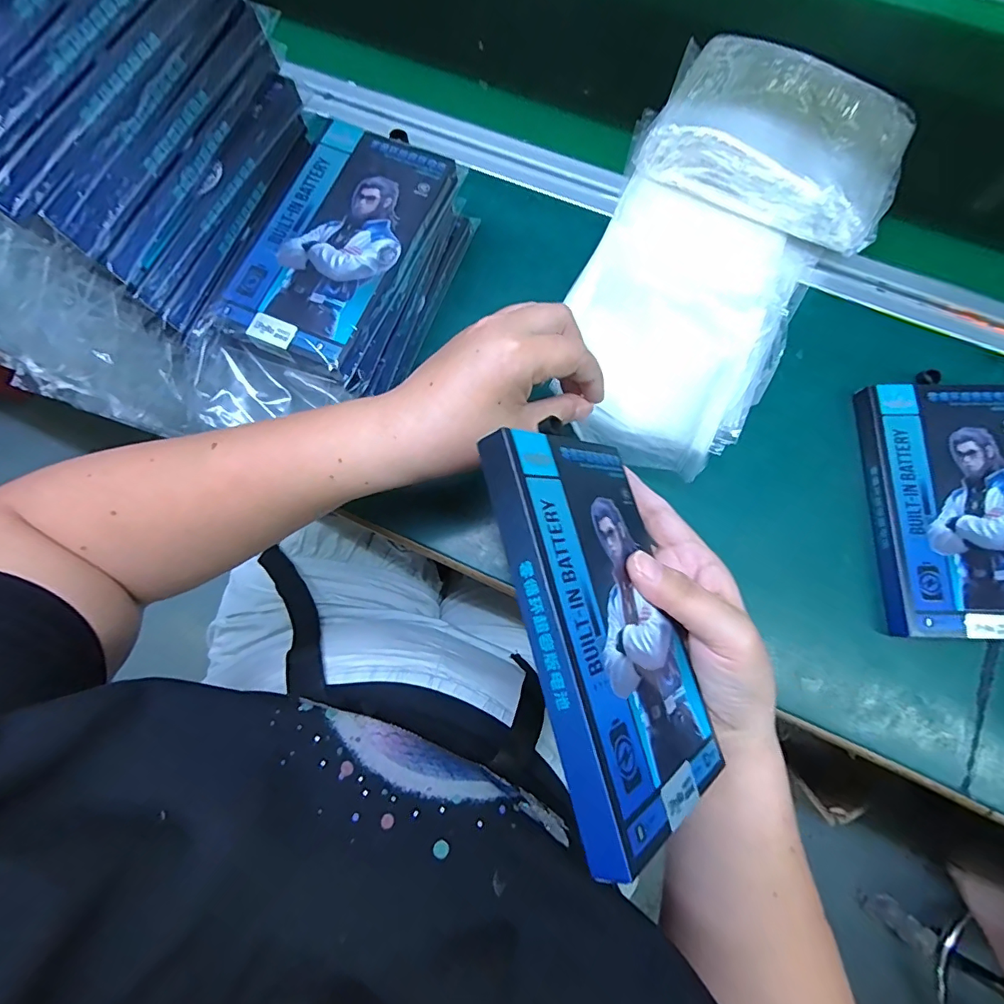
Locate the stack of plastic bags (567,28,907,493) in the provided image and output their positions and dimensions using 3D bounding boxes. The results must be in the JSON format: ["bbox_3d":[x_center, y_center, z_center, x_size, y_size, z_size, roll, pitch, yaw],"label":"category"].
[{"bbox_3d":[0.151,-0.182,0.344,0.171,0.056,0.324,31,79,8],"label":"stack of plastic bags"}]

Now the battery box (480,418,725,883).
[{"bbox_3d":[0.044,0.048,0.210,0.014,0.096,0.164,-26,69,39],"label":"battery box"}]

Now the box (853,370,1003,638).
[{"bbox_3d":[0.293,0.002,0.315,0.099,0.020,0.164,2,77,2],"label":"box"}]

